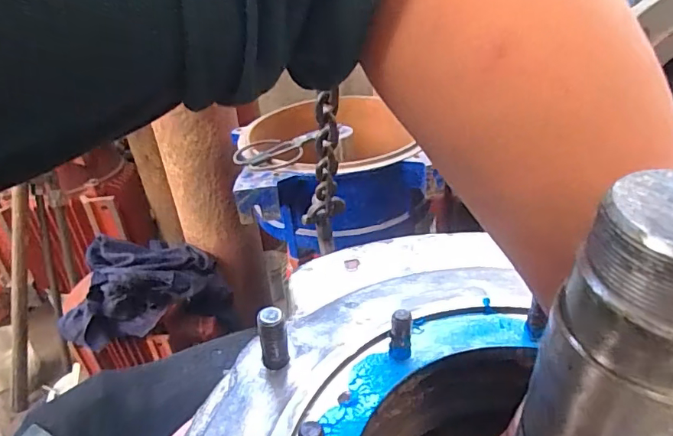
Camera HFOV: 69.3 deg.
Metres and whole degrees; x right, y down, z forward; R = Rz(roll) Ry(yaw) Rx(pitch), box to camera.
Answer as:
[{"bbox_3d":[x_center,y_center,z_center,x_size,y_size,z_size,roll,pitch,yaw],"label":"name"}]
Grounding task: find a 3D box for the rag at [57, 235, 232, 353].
[{"bbox_3d":[-0.367,0.126,0.932,0.272,0.170,0.183,-21,36,-23],"label":"rag"}]

